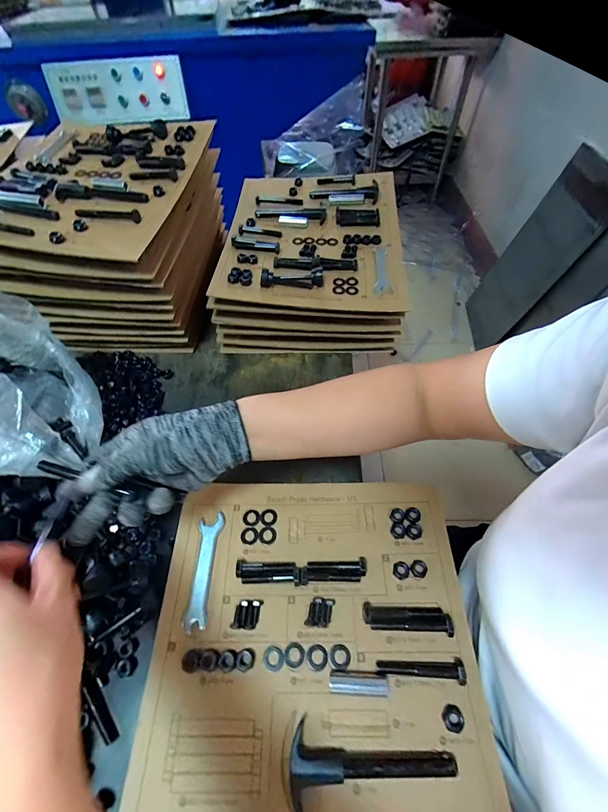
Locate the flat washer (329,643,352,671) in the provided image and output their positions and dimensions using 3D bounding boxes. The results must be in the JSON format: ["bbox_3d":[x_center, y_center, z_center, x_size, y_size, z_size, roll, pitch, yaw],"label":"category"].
[{"bbox_3d":[0.034,0.235,0.316,0.019,0.004,0.019,-1,55,2],"label":"flat washer"}]

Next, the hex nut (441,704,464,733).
[{"bbox_3d":[0.126,0.263,0.285,0.016,0.005,0.017,12,57,11],"label":"hex nut"}]

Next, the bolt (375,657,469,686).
[{"bbox_3d":[0.104,0.236,0.304,0.074,0.015,0.016,-3,57,11],"label":"bolt"}]

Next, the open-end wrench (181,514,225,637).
[{"bbox_3d":[-0.107,0.173,0.361,0.027,0.005,0.112,2,55,4],"label":"open-end wrench"}]

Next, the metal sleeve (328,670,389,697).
[{"bbox_3d":[0.048,0.245,0.299,0.049,0.017,0.015,2,55,4],"label":"metal sleeve"}]

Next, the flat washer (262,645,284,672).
[{"bbox_3d":[-0.028,0.235,0.314,0.020,0.004,0.018,12,57,11],"label":"flat washer"}]

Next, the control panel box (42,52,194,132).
[{"bbox_3d":[-0.617,-1.033,1.111,0.445,0.180,0.065,3,55,5],"label":"control panel box"}]

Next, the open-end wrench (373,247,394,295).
[{"bbox_3d":[0.127,-0.225,0.548,0.027,0.009,0.125,2,55,4],"label":"open-end wrench"}]

